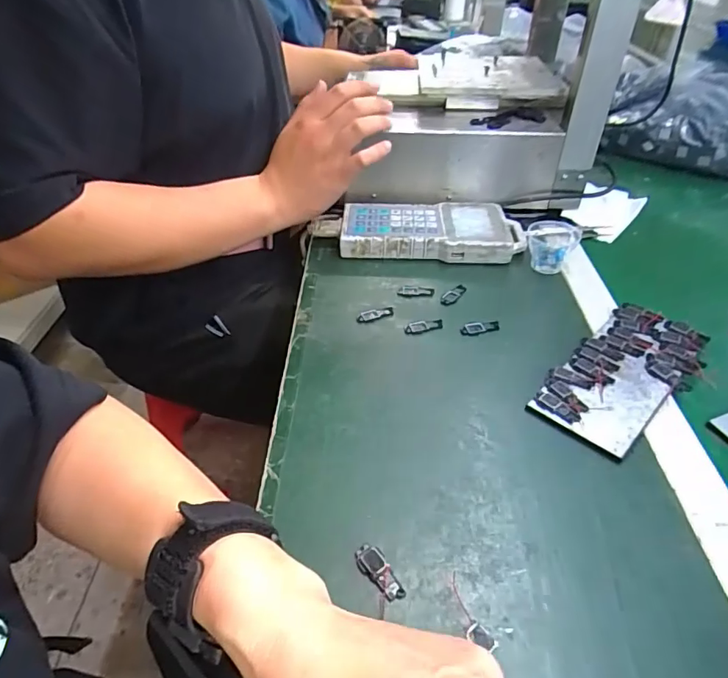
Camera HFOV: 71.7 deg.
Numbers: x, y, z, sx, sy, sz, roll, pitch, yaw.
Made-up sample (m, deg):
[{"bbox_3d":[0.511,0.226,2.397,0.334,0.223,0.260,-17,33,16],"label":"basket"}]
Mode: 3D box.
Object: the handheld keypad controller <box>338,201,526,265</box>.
[{"bbox_3d":[0.086,-0.135,0.634,0.226,0.032,0.106,-1,41,0],"label":"handheld keypad controller"}]

